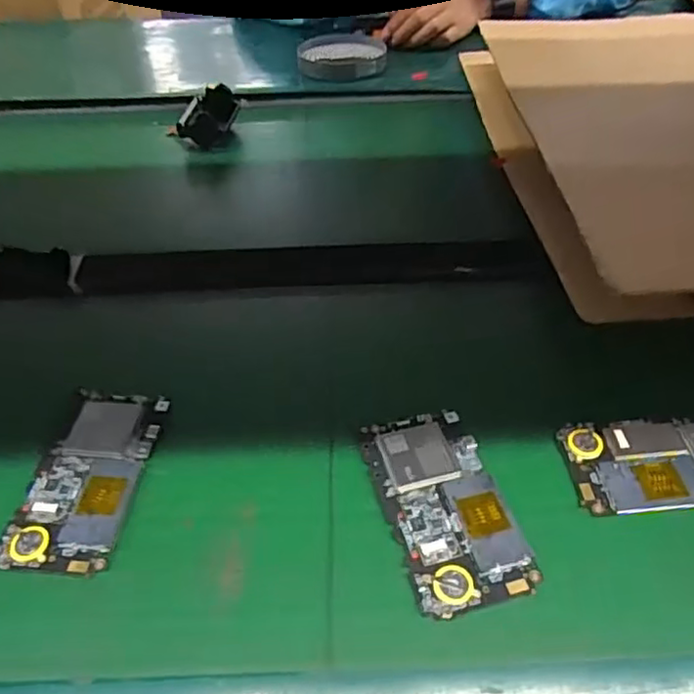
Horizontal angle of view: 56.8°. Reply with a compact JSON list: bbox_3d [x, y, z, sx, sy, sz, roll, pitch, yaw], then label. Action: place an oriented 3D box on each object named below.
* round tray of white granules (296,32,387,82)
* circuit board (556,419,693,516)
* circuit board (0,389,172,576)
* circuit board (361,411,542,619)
[{"bbox_3d":[-0.006,-0.380,0.847,0.114,0.028,0.131,-1,43,4],"label":"round tray of white granules"},{"bbox_3d":[0.196,0.068,0.385,0.123,0.009,0.061,-5,43,0],"label":"circuit board"},{"bbox_3d":[-0.156,0.075,0.388,0.063,0.009,0.123,2,43,7],"label":"circuit board"},{"bbox_3d":[0.055,0.089,0.370,0.066,0.013,0.122,-14,43,-9],"label":"circuit board"}]

